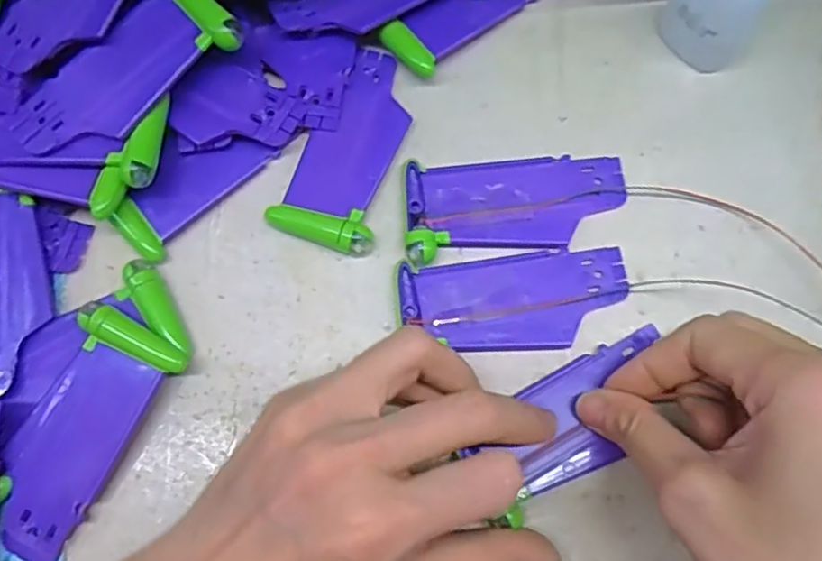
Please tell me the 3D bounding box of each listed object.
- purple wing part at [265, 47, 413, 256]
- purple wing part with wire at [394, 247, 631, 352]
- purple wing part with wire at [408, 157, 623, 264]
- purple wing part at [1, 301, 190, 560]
[{"bbox_3d":[-0.023,-0.056,0.268,0.040,0.009,0.089,20,76,6],"label":"purple wing part"},{"bbox_3d":[0.040,0.008,0.251,0.089,0.004,0.037,-4,75,0],"label":"purple wing part with wire"},{"bbox_3d":[0.042,-0.030,0.261,0.088,0.008,0.041,-2,75,0],"label":"purple wing part with wire"},{"bbox_3d":[-0.122,0.055,0.236,0.039,0.013,0.087,29,77,8],"label":"purple wing part"}]

